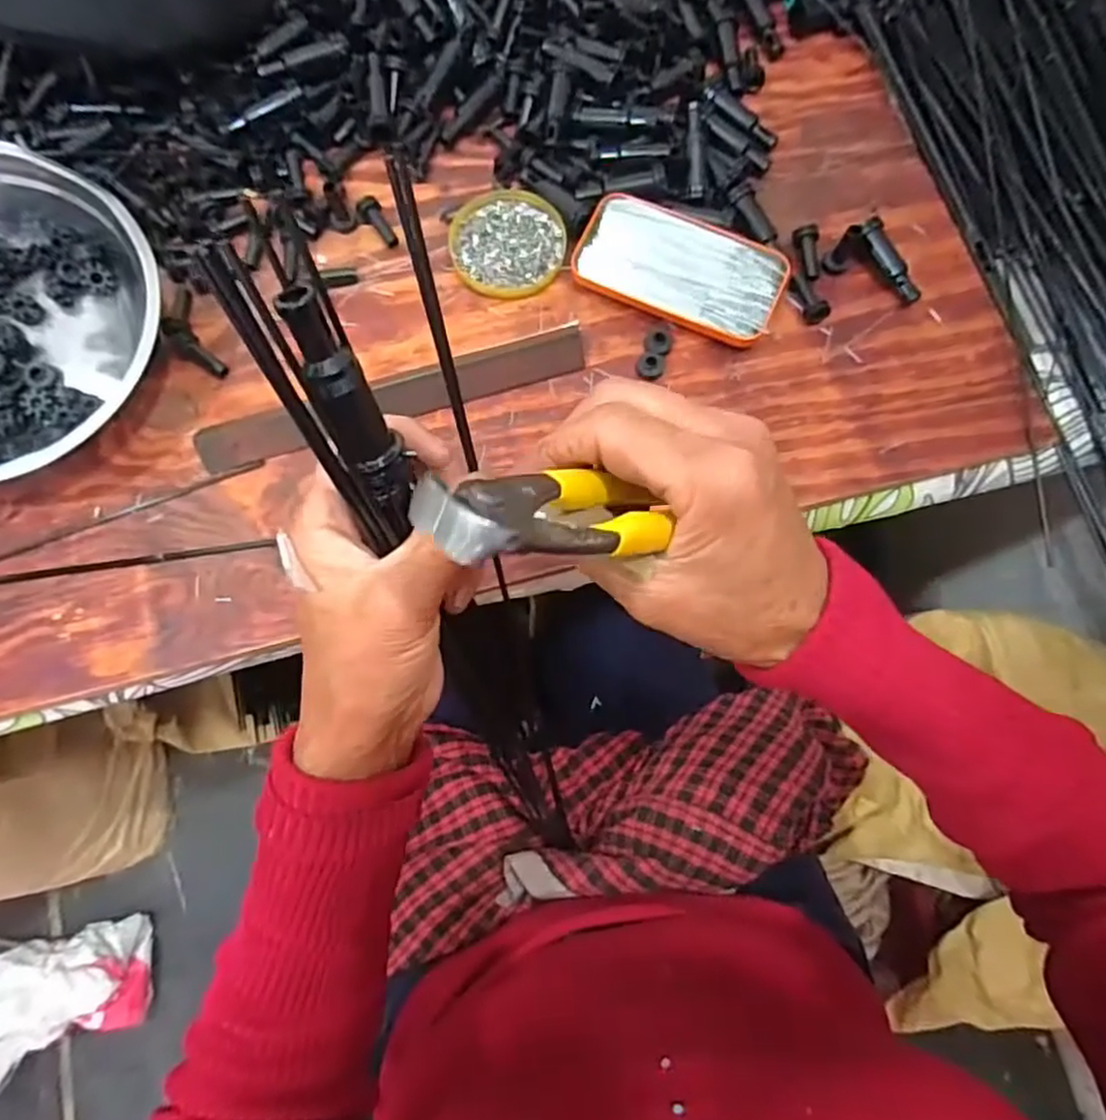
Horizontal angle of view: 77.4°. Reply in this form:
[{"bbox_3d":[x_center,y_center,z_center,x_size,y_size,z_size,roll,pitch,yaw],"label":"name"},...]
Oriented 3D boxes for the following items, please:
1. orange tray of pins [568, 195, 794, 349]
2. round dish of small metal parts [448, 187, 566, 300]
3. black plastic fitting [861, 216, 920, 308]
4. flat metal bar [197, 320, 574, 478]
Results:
[{"bbox_3d":[0.091,-0.210,0.489,0.143,0.017,0.078,25,76,6],"label":"orange tray of pins"},{"bbox_3d":[-0.033,-0.234,0.508,0.081,0.009,0.086,0,75,-1],"label":"round dish of small metal parts"},{"bbox_3d":[0.243,-0.215,0.498,0.016,0.018,0.066,-26,77,-7],"label":"black plastic fitting"},{"bbox_3d":[-0.109,-0.114,0.475,0.267,0.013,0.034,-17,76,-5],"label":"flat metal bar"}]

